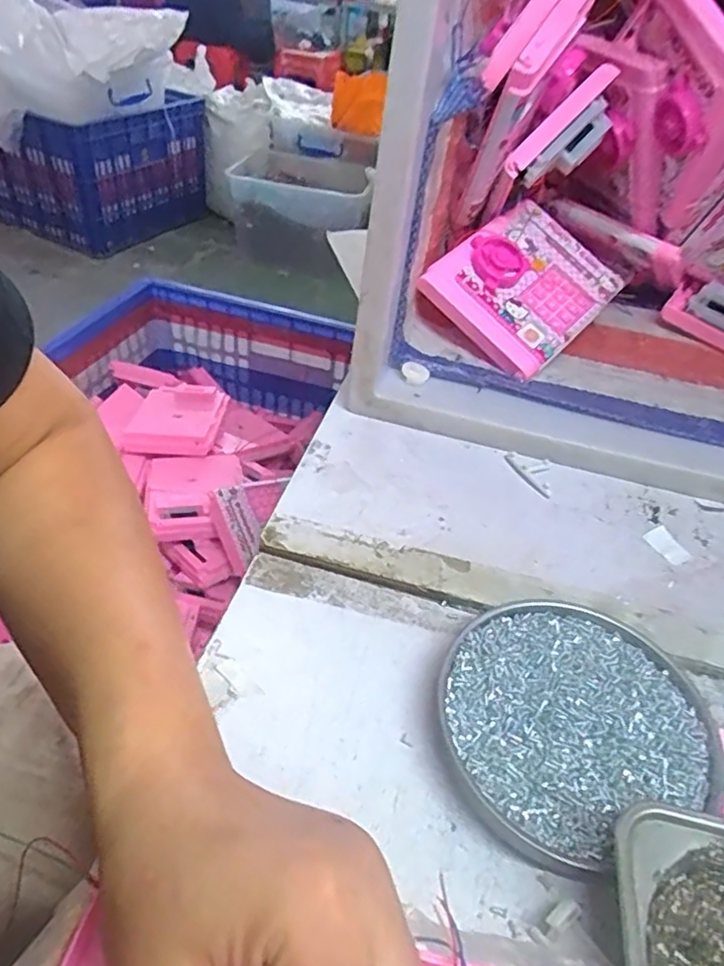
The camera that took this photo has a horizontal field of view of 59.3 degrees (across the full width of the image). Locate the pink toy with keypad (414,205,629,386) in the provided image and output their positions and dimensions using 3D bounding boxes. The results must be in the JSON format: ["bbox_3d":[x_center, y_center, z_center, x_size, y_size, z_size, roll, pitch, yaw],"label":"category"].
[{"bbox_3d":[0.149,-0.182,0.571,0.129,0.033,0.156,46,66,6],"label":"pink toy with keypad"}]

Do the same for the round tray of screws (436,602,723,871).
[{"bbox_3d":[0.105,0.119,0.327,0.129,0.022,0.120,3,43,-3],"label":"round tray of screws"}]

